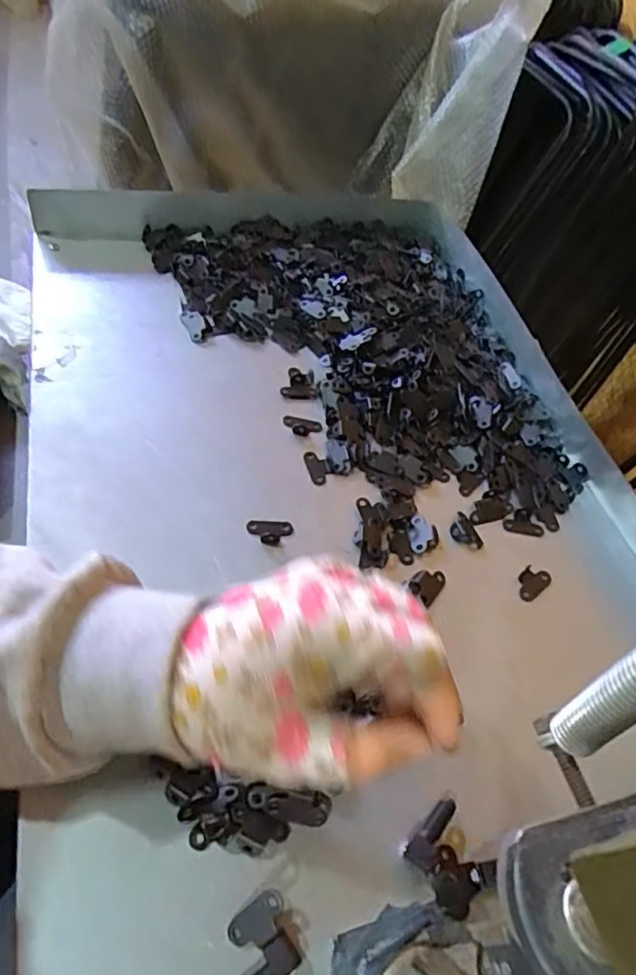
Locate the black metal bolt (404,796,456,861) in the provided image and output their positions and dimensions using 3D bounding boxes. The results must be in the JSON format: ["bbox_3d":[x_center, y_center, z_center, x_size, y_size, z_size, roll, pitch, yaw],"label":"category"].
[{"bbox_3d":[0.055,0.163,0.290,0.035,0.006,0.009,-36,63,-27],"label":"black metal bolt"}]

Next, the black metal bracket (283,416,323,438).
[{"bbox_3d":[-0.013,-0.045,0.454,0.029,0.004,0.016,22,52,5],"label":"black metal bracket"}]

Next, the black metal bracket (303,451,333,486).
[{"bbox_3d":[0.000,-0.015,0.429,0.016,0.004,0.030,-11,56,-19],"label":"black metal bracket"}]

